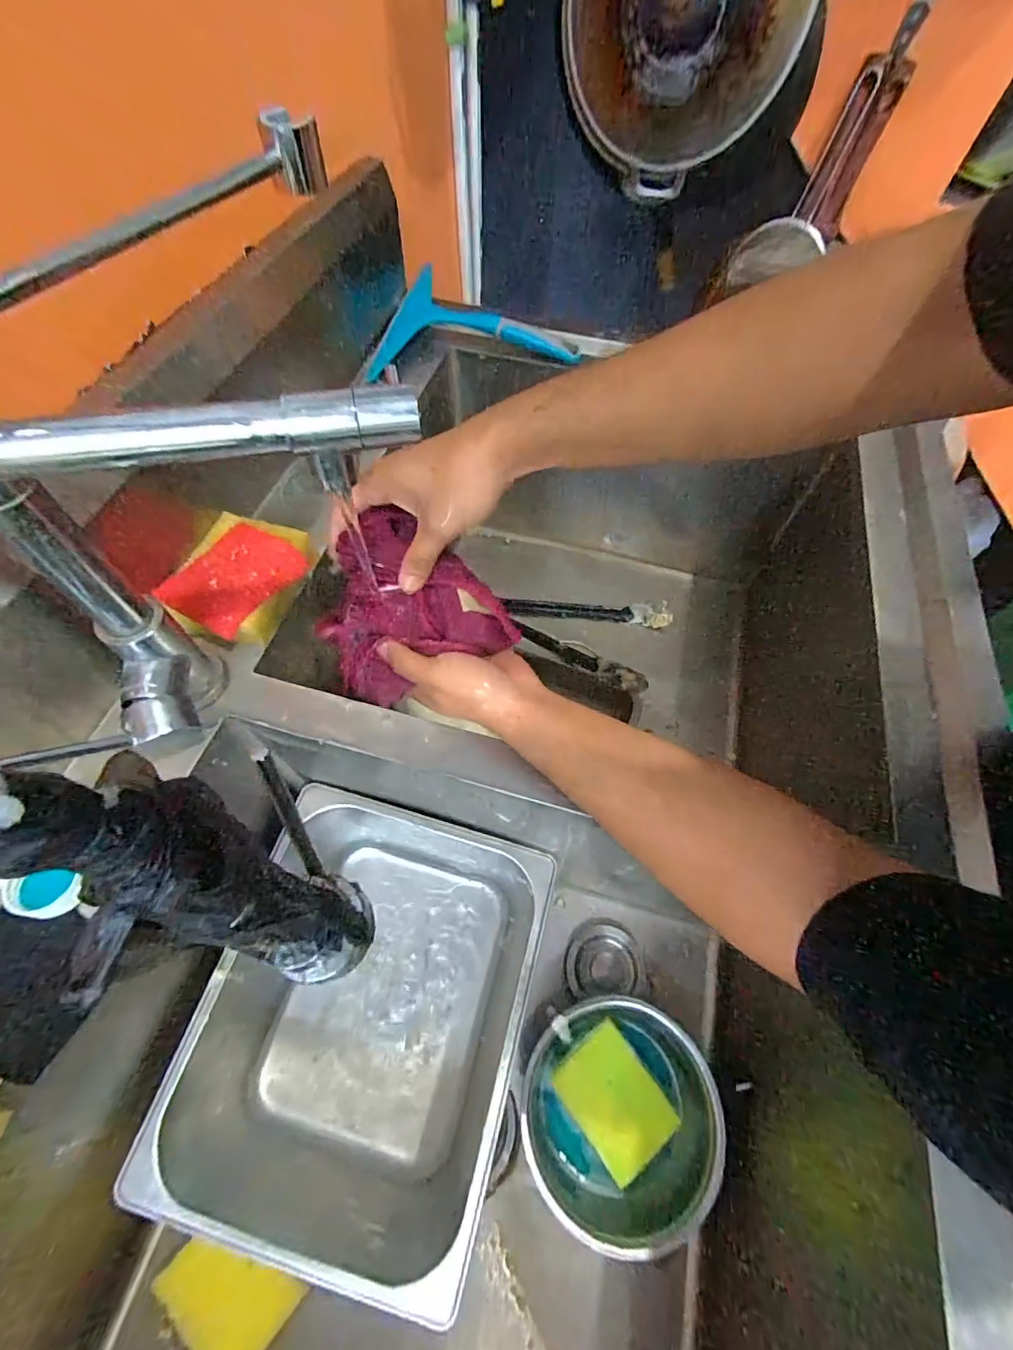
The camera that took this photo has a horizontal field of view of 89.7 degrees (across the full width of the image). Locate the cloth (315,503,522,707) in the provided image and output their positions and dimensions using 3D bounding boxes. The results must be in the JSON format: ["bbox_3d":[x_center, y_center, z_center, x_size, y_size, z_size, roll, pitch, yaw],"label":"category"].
[{"bbox_3d":[-0.082,-0.053,0.387,0.136,0.032,0.126,-24,99,11],"label":"cloth"}]

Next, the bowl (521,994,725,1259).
[{"bbox_3d":[0.106,0.414,0.489,0.172,0.070,0.171,1,62,-1],"label":"bowl"}]

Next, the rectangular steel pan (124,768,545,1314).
[{"bbox_3d":[-0.121,0.310,0.492,0.254,0.148,0.320,15,62,6],"label":"rectangular steel pan"}]

